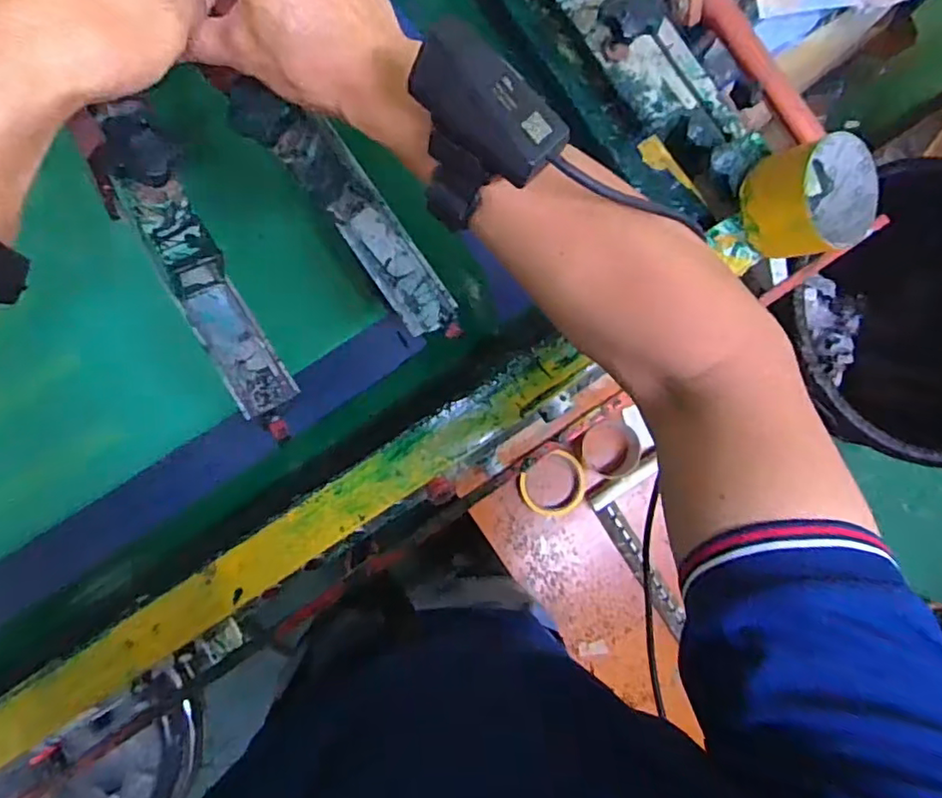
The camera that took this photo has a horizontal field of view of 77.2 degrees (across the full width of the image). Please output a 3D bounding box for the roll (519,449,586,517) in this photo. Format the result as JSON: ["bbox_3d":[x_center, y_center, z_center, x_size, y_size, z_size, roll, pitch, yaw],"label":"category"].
[{"bbox_3d":[0.119,0.123,0.845,0.092,0.025,0.090,0,86,-3],"label":"roll"}]

